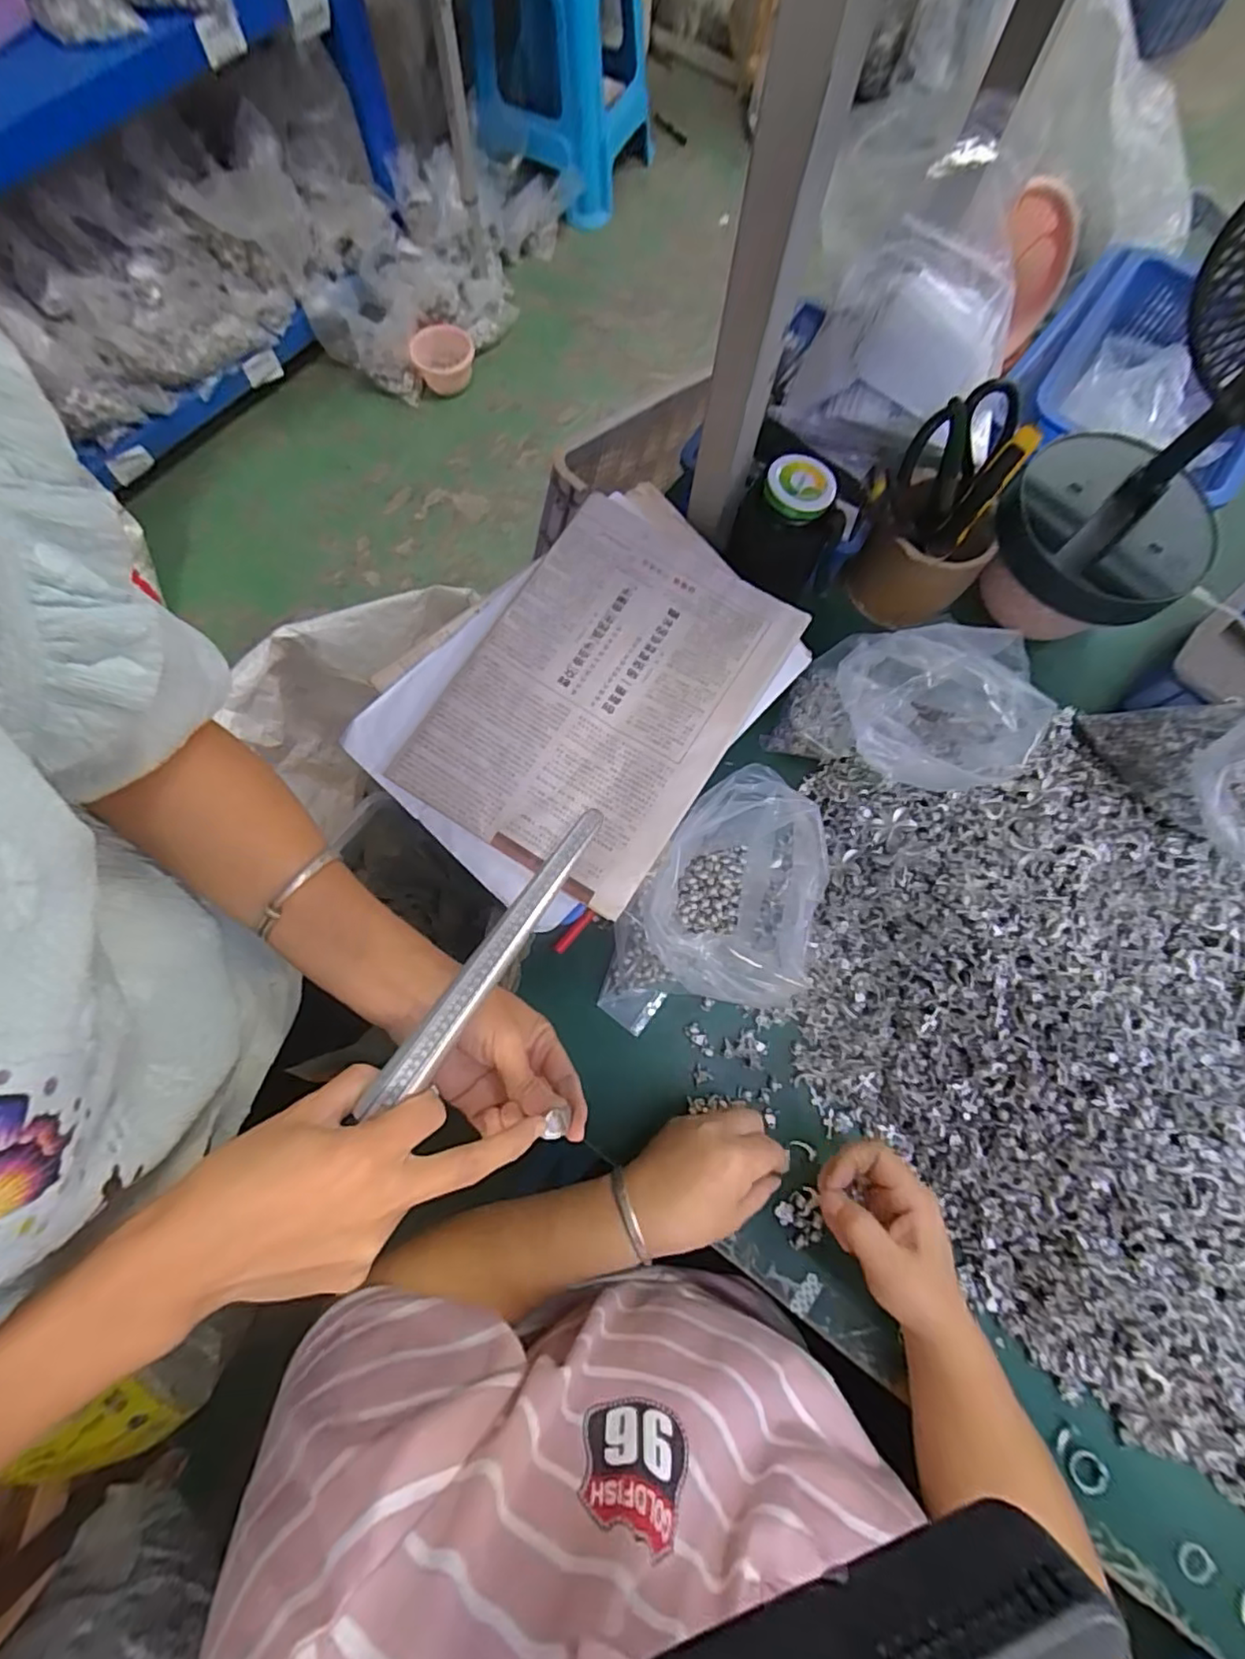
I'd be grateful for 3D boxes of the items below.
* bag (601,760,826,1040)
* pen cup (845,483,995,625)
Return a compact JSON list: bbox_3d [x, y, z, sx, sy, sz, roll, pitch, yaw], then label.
[{"bbox_3d":[0.066,0.056,0.460,0.126,0.127,0.180,13,74,3],"label":"bag"},{"bbox_3d":[0.263,-0.240,0.563,0.098,0.094,0.074,31,76,7],"label":"pen cup"}]

